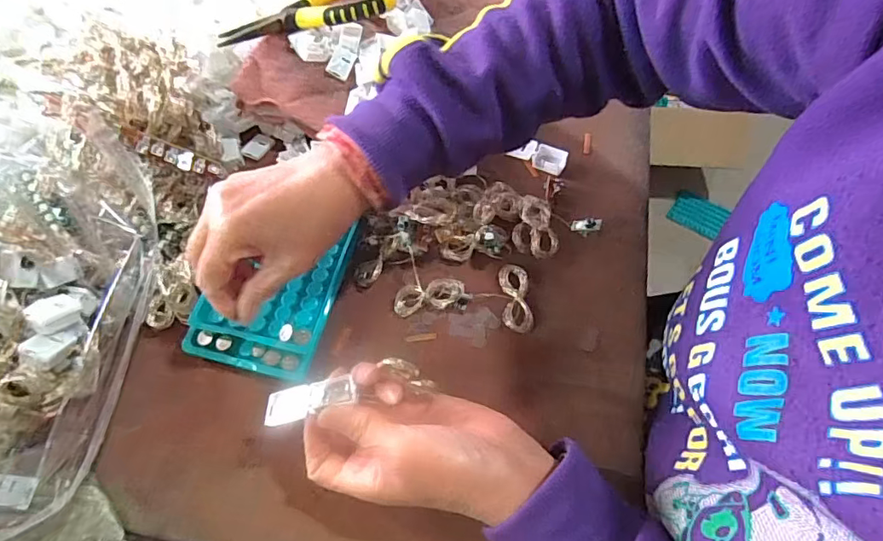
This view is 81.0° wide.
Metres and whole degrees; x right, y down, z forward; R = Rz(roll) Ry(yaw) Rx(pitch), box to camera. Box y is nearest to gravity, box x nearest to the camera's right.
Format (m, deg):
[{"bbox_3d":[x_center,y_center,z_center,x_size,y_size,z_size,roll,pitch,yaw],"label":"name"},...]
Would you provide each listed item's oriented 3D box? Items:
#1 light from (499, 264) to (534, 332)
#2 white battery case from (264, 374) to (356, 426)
[{"bbox_3d":[0.055,0.019,0.382,0.021,0.008,0.053,-4,63,1],"label":"light"},{"bbox_3d":[-0.079,0.075,0.302,0.054,0.009,0.020,-20,63,9],"label":"white battery case"}]

